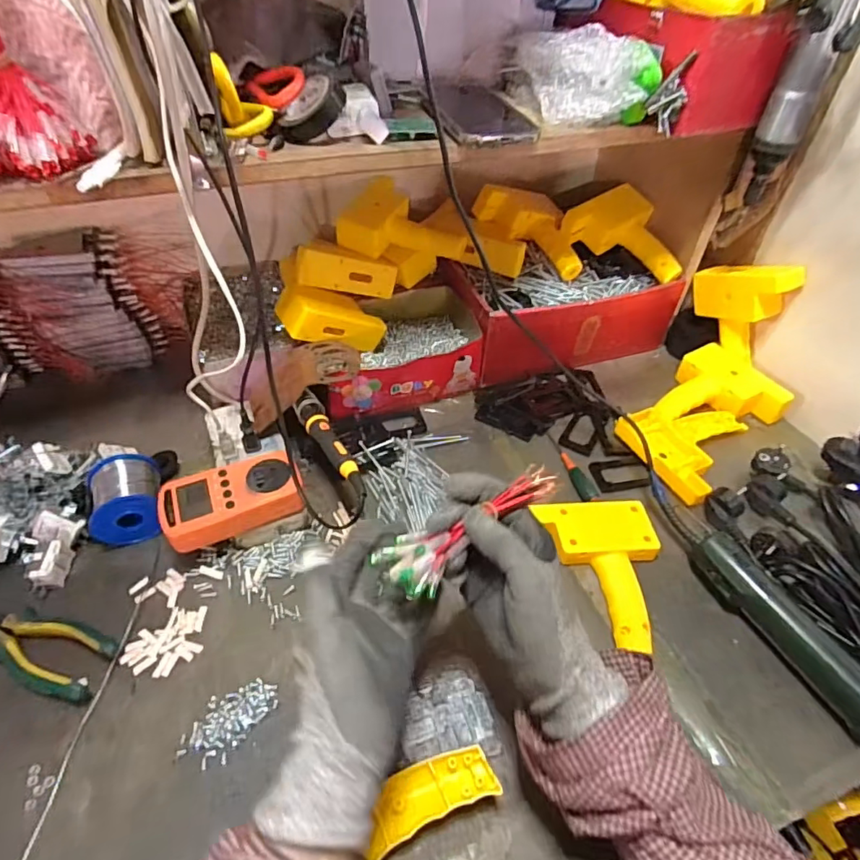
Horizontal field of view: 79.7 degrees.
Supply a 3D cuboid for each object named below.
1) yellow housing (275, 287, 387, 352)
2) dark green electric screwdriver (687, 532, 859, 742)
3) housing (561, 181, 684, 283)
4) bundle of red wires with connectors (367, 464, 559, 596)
[{"bbox_3d":[-0.117,-0.138,0.641,0.136,0.050,0.065,4,36,-43],"label":"yellow housing"},{"bbox_3d":[0.327,0.189,0.447,0.045,0.041,0.235,-23,51,-23],"label":"dark green electric screwdriver"},{"bbox_3d":[0.276,-0.280,0.711,0.166,0.040,0.104,28,92,4],"label":"housing"},{"bbox_3d":[0.029,0.063,0.339,0.124,0.020,0.042,-29,53,-14],"label":"bundle of red wires with connectors"}]

